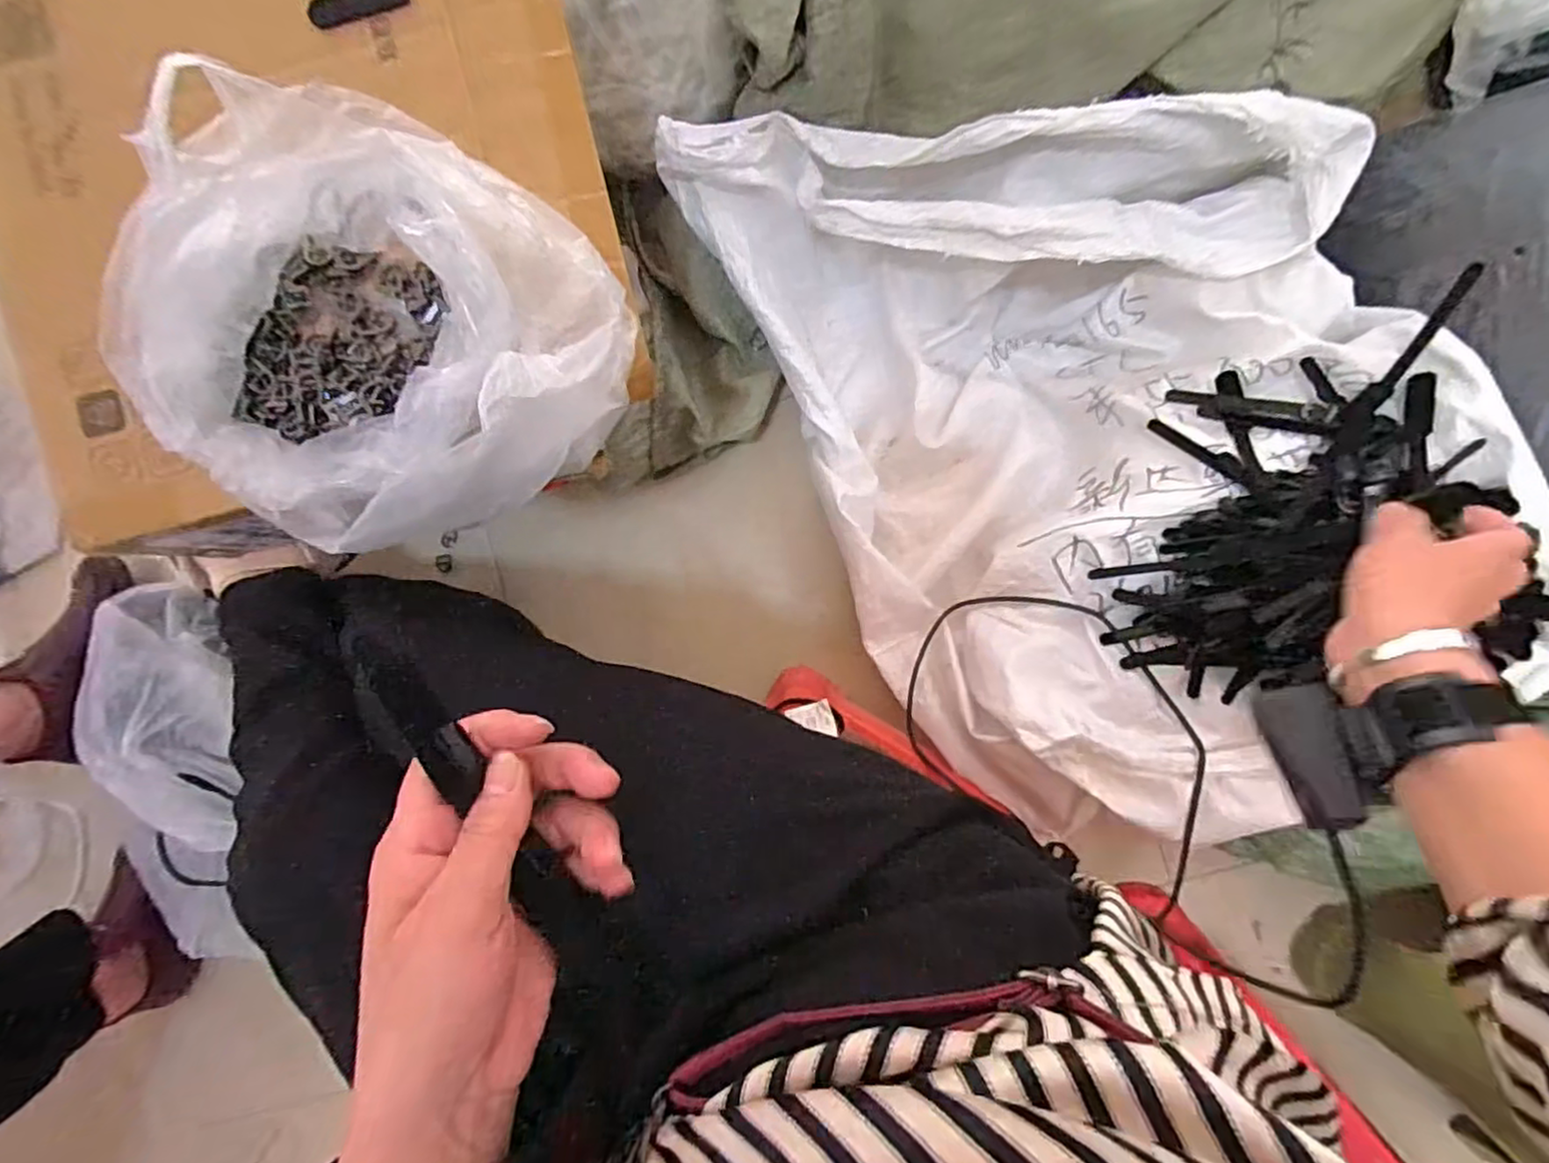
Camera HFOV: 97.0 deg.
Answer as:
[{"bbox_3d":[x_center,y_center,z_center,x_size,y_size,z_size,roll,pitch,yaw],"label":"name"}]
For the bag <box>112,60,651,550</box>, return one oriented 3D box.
[{"bbox_3d":[-0.225,-0.144,0.372,0.236,0.115,0.241,-41,85,3],"label":"bag"}]

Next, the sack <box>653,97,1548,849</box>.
[{"bbox_3d":[0.282,-0.147,0.614,0.513,0.200,0.702,-23,86,5],"label":"sack"}]

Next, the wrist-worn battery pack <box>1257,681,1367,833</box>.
[{"bbox_3d":[0.280,0.090,0.356,0.029,0.020,0.071,-26,62,39],"label":"wrist-worn battery pack"}]

